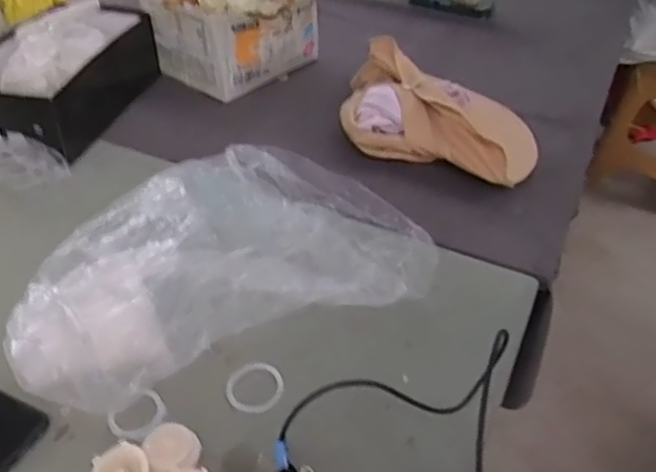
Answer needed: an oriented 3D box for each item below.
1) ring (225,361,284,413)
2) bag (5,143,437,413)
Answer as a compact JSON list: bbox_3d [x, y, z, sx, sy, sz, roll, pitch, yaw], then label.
[{"bbox_3d":[-0.075,0.157,0.643,0.056,0.008,0.060,8,46,-8],"label":"ring"},{"bbox_3d":[-0.136,0.001,0.758,0.479,0.096,0.328,-15,44,-21],"label":"bag"}]

